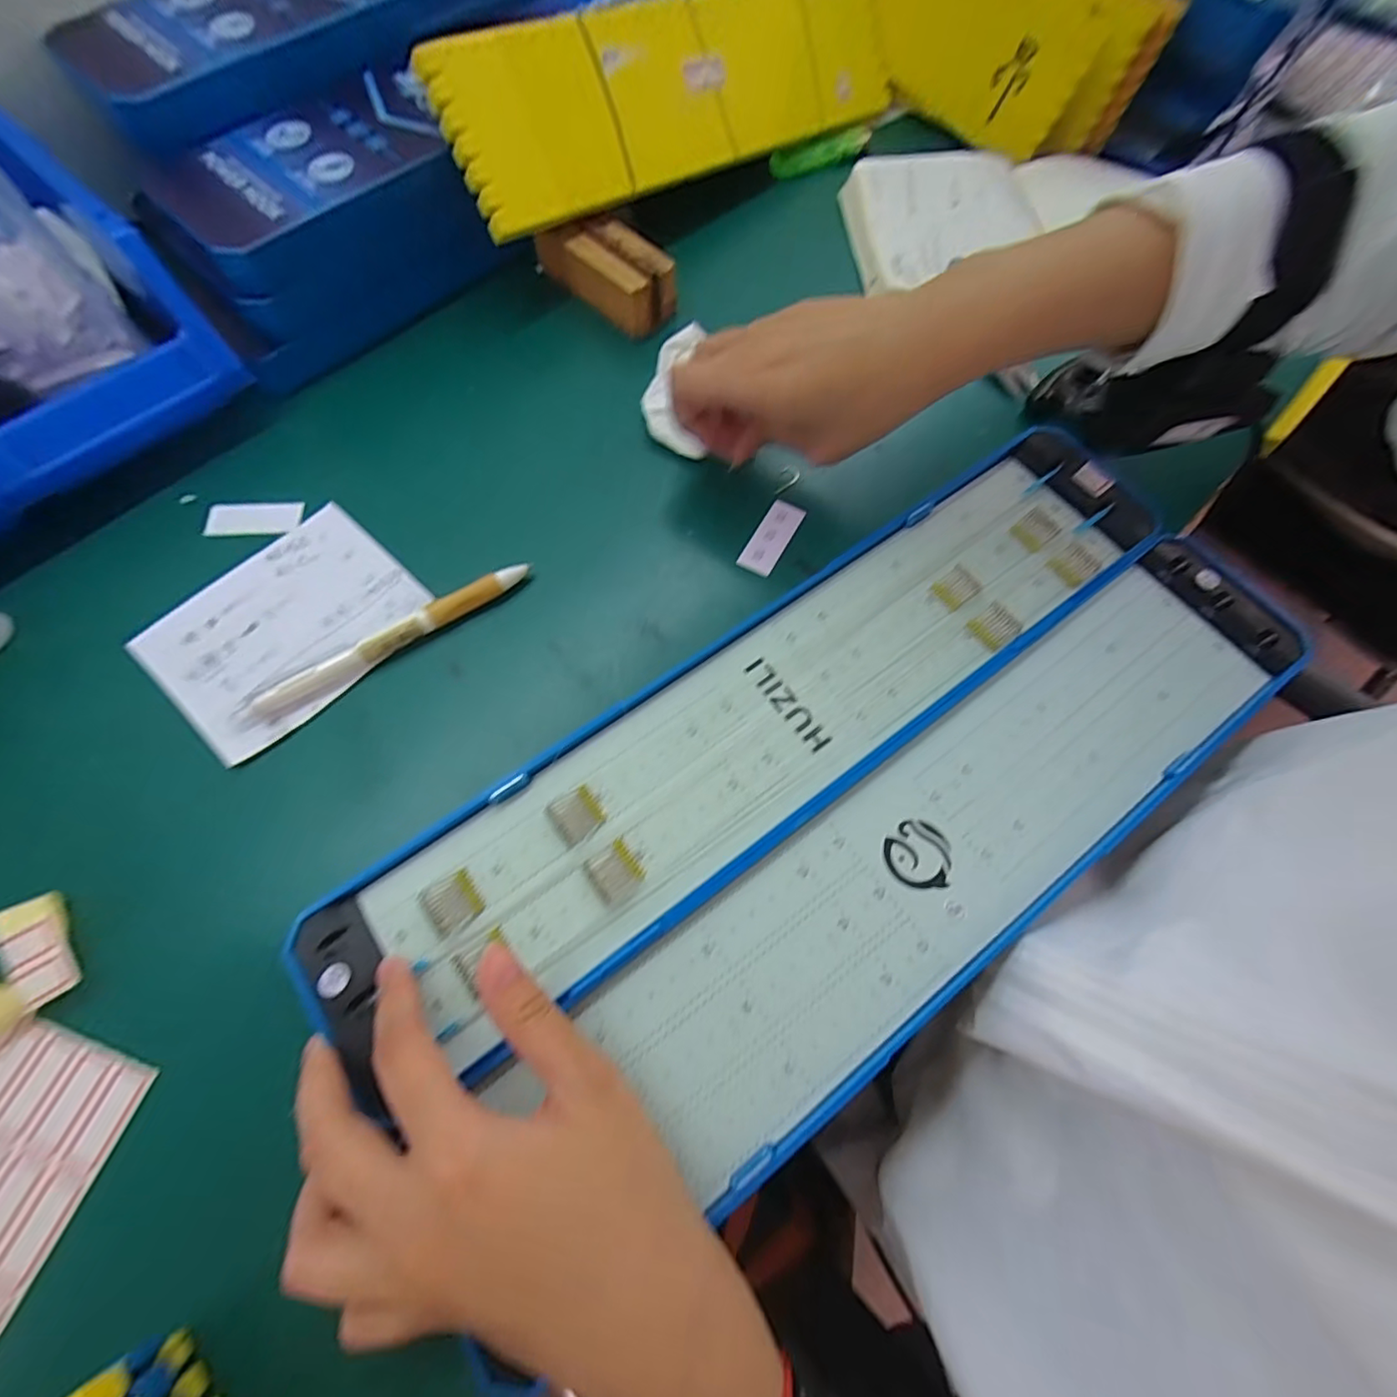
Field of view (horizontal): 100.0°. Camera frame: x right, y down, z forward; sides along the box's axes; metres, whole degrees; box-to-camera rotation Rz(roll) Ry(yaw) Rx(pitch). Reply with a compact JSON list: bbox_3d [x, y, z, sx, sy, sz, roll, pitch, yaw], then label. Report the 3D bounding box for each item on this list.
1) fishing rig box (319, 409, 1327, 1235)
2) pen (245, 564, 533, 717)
[{"bbox_3d":[0.069,0.036,0.260,0.439,0.010,0.183,-29,71,-12],"label":"fishing rig box"},{"bbox_3d":[-0.144,-0.030,0.281,0.136,0.010,0.010,-32,71,-13],"label":"pen"}]

